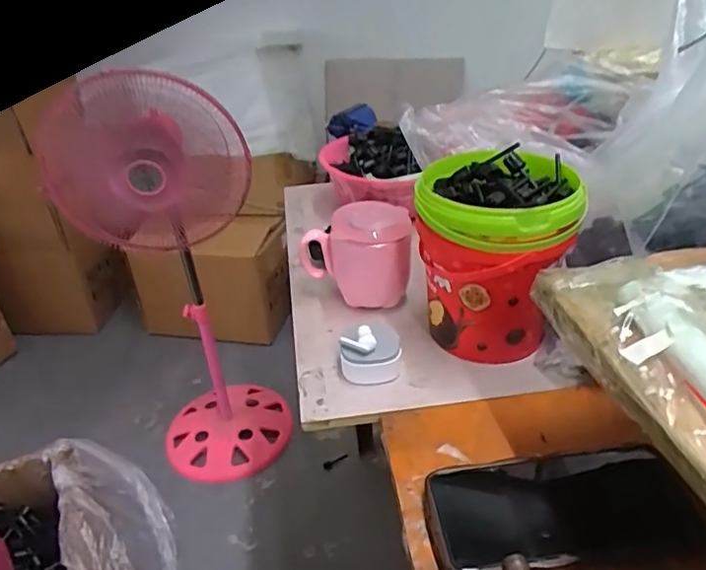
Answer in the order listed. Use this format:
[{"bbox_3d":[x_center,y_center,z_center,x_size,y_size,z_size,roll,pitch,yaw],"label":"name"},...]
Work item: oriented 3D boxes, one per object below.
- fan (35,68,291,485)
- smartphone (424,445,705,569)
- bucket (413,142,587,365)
[{"bbox_3d":[-0.345,0.021,1.209,0.295,0.873,0.301,25,43,37],"label":"fan"},{"bbox_3d":[0.131,0.143,0.372,0.162,0.011,0.078,-9,37,-4],"label":"smartphone"},{"bbox_3d":[0.126,-0.027,0.509,0.123,0.149,0.124,-4,35,3],"label":"bucket"}]

